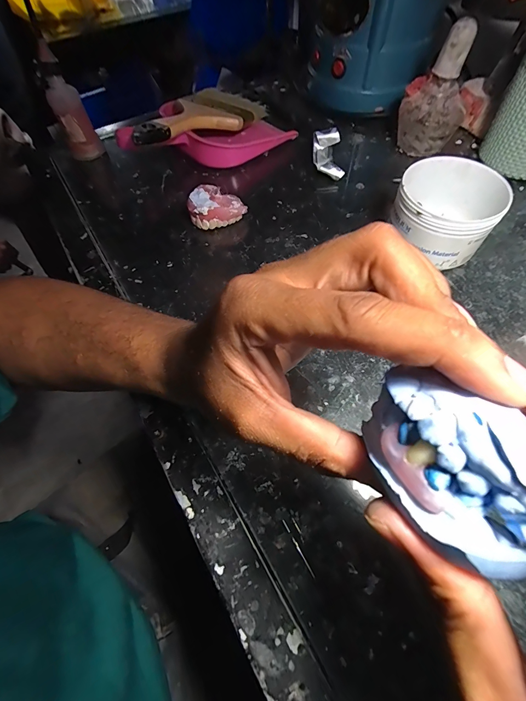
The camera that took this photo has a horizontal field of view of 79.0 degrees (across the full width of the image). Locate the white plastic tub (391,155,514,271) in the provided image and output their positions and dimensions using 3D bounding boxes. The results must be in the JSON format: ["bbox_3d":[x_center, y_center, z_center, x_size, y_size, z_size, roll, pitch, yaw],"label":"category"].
[{"bbox_3d":[0.174,-0.134,0.308,0.090,0.066,0.100,27,65,16],"label":"white plastic tub"}]

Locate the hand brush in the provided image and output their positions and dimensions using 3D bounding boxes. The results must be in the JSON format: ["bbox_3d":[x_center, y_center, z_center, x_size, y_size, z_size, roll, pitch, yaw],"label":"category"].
[{"bbox_3d":[-0.080,-0.288,0.396,0.079,0.025,0.214,28,53,17],"label":"hand brush"}]

